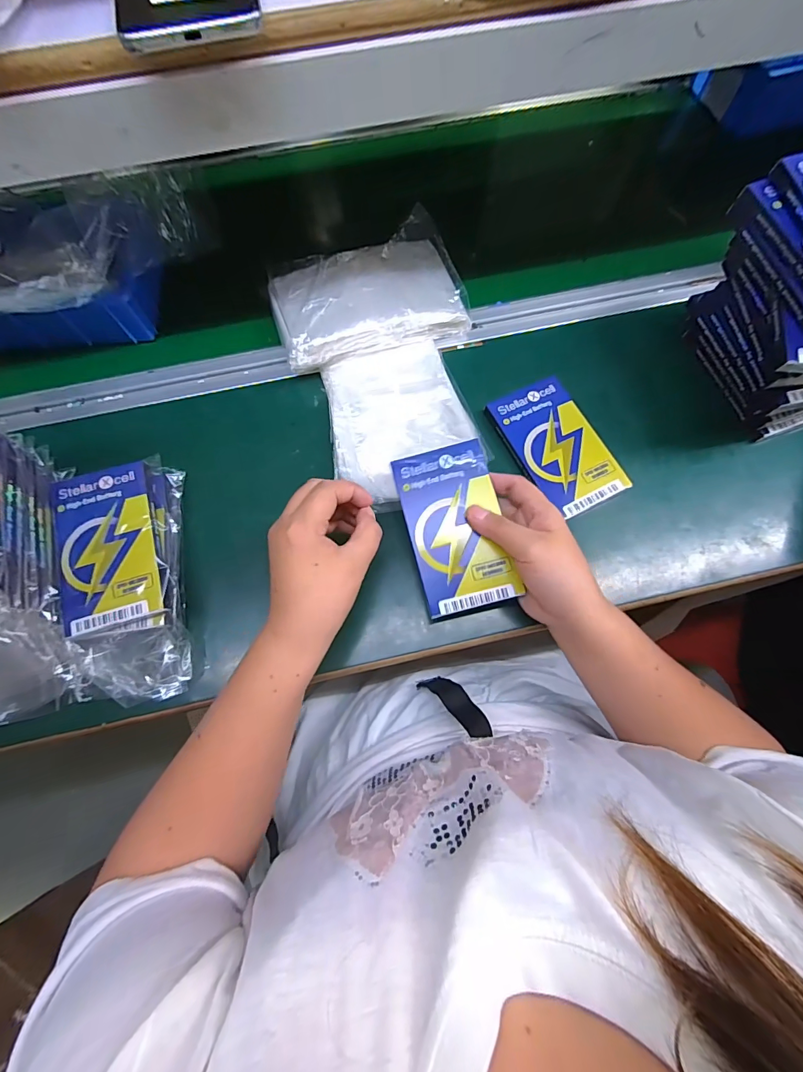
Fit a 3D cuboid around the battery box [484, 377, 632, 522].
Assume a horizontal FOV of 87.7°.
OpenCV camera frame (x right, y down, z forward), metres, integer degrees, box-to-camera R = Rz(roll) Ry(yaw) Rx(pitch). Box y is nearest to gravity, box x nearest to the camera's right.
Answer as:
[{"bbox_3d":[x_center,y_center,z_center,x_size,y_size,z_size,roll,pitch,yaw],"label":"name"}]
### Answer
[{"bbox_3d":[0.145,-0.086,0.396,0.079,0.013,0.134,-24,73,-7],"label":"battery box"}]

